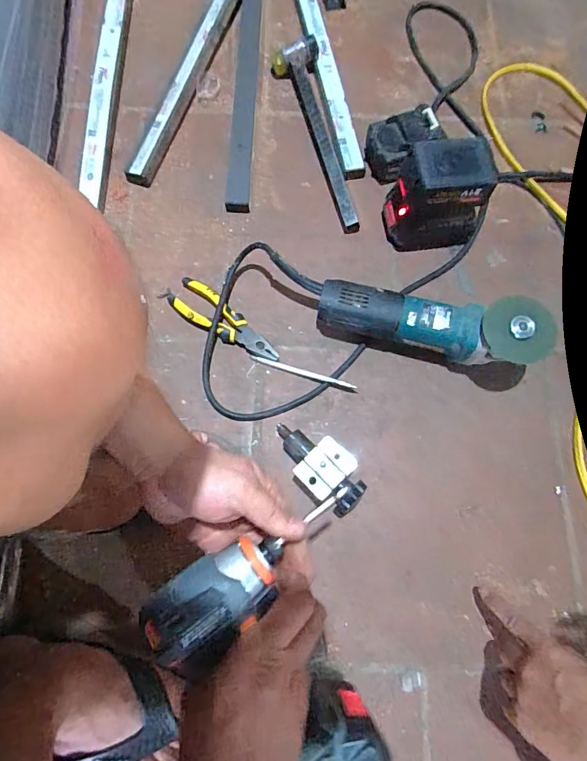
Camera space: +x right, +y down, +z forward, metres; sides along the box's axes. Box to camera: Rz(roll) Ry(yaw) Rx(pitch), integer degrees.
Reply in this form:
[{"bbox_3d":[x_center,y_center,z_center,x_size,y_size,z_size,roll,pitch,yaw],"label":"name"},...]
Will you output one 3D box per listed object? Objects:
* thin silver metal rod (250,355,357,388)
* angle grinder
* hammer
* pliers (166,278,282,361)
[{"bbox_3d":[0.013,-0.012,0.582,0.147,0.013,0.010,17,75,3],"label":"thin silver metal rod"},{"bbox_3d":[0.172,-0.075,0.555,0.276,0.108,0.070,11,74,1],"label":"angle grinder"},{"bbox_3d":[0.044,-0.390,0.673,0.070,0.048,0.335,-14,75,-6],"label":"hammer"},{"bbox_3d":[-0.100,-0.077,0.594,0.173,0.019,0.054,41,77,9],"label":"pliers"}]

